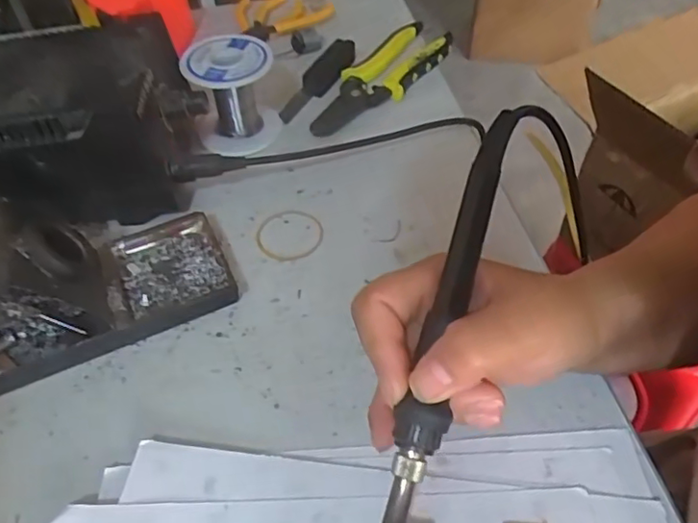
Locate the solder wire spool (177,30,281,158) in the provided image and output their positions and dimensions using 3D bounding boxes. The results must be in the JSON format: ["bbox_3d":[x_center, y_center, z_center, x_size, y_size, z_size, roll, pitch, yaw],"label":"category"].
[{"bbox_3d":[-0.087,-0.126,0.442,0.062,0.064,0.068,-12,50,-8],"label":"solder wire spool"}]

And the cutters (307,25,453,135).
[{"bbox_3d":[0.025,-0.151,0.487,0.055,0.019,0.158,28,56,23],"label":"cutters"}]

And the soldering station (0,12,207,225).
[{"bbox_3d":[-0.183,-0.098,0.397,0.153,0.098,0.108,-7,50,-4],"label":"soldering station"}]

